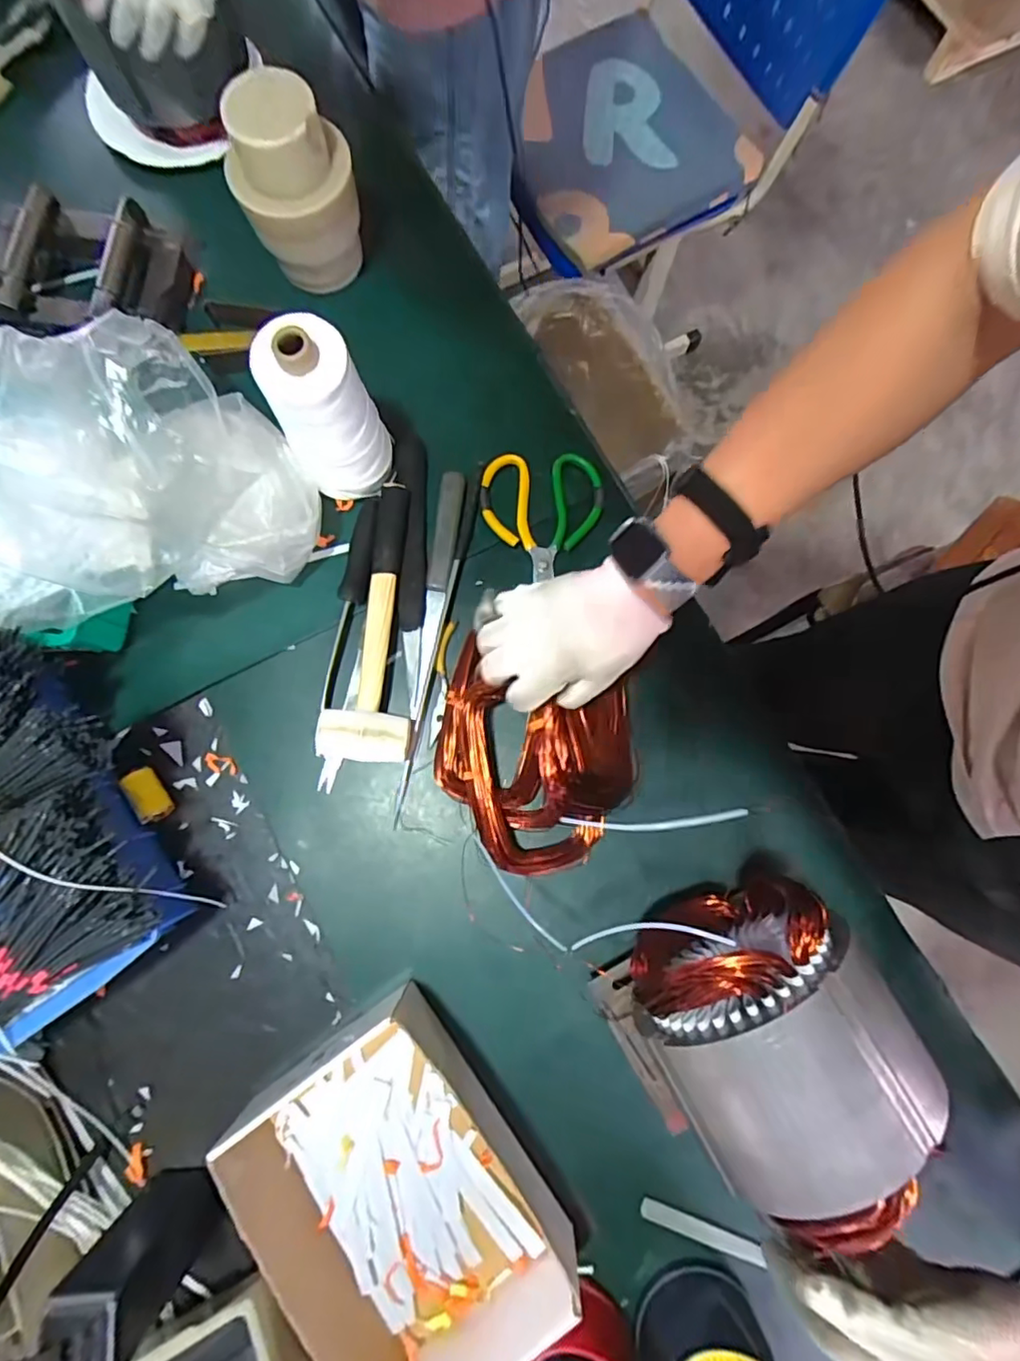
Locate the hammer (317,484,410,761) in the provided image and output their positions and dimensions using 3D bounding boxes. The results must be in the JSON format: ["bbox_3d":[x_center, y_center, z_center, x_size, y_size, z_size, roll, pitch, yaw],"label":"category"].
[{"bbox_3d":[-0.124,-0.056,0.552,0.081,0.043,0.264,3,80,-1],"label":"hammer"}]

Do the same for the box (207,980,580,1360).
[{"bbox_3d":[-0.082,0.411,0.461,0.204,0.073,0.257,-35,83,-7],"label":"box"}]

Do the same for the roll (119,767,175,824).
[{"bbox_3d":[-0.331,0.105,0.538,0.030,0.022,0.049,-29,82,-6],"label":"roll"}]

